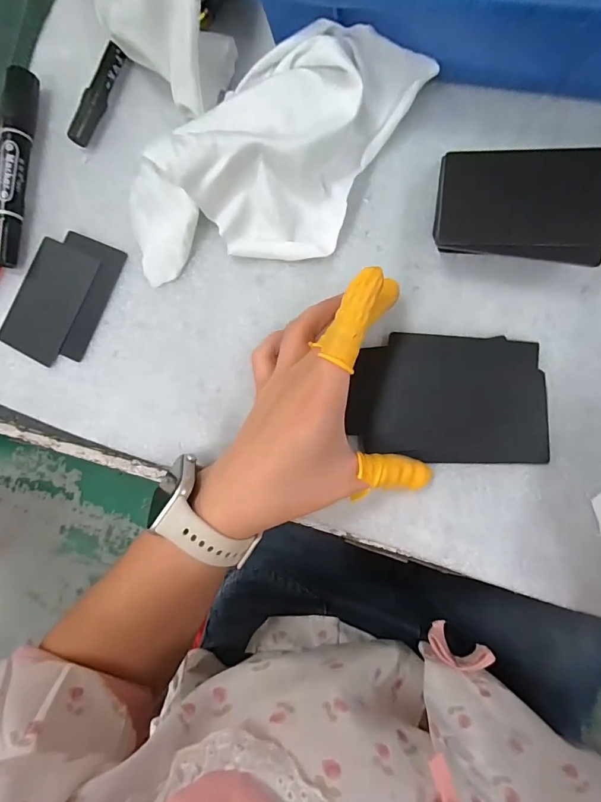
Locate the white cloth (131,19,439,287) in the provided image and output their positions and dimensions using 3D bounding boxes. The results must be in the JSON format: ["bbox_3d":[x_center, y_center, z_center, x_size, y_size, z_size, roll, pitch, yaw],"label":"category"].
[{"bbox_3d":[-0.022,-0.149,0.258,0.192,0.043,0.111,-6,86,9],"label":"white cloth"}]

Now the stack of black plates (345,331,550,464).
[{"bbox_3d":[0.088,-0.002,0.248,0.110,0.006,0.074,4,87,9],"label":"stack of black plates"}]

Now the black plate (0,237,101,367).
[{"bbox_3d":[-0.185,-0.073,0.301,0.054,0.004,0.083,26,90,12],"label":"black plate"}]

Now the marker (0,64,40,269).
[{"bbox_3d":[-0.212,-0.172,0.303,0.020,0.020,0.143,6,88,10],"label":"marker"}]

